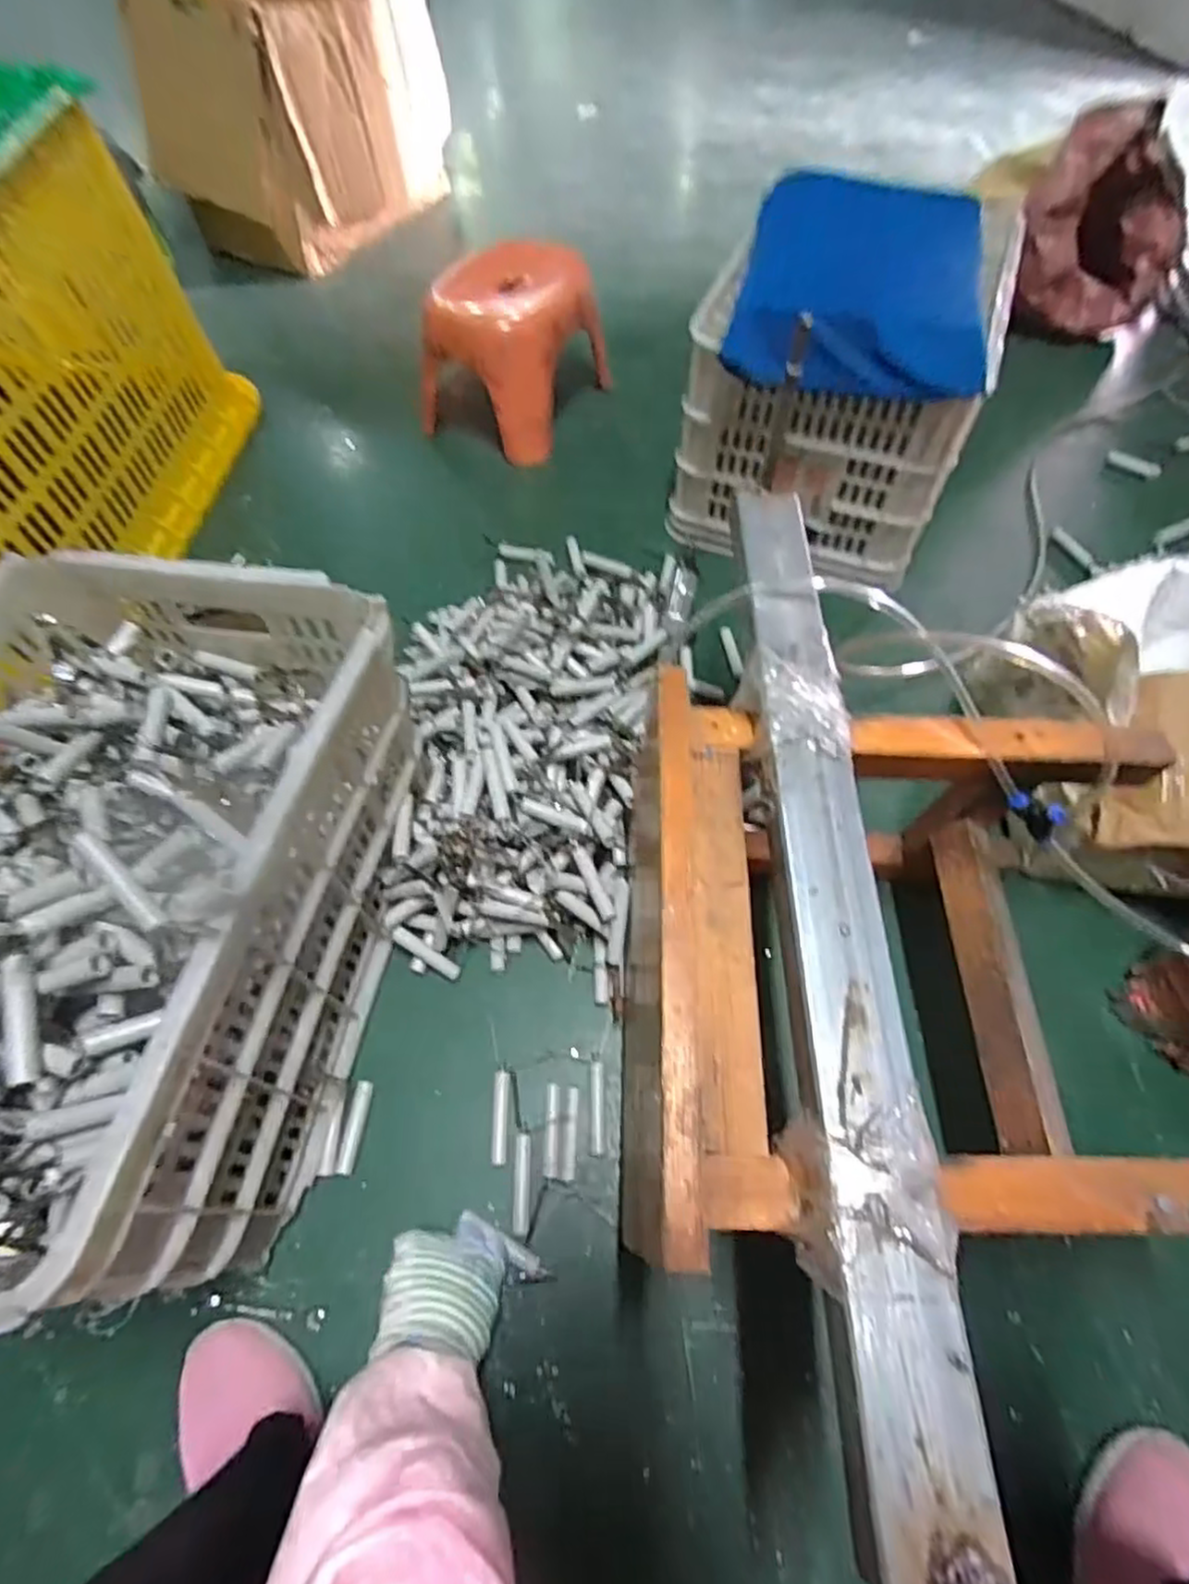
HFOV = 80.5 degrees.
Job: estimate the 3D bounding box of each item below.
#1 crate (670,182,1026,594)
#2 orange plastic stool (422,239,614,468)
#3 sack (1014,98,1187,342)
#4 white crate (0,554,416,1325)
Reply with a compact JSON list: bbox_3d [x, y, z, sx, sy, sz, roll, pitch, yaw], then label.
[{"bbox_3d":[0.335,-0.570,0.971,0.346,0.294,0.423,18,63,11],"label":"crate"},{"bbox_3d":[-0.118,-0.733,1.135,0.202,0.208,0.304,25,64,14],"label":"orange plastic stool"},{"bbox_3d":[0.916,-1.010,1.261,0.270,0.262,0.232,29,65,16],"label":"sack"},{"bbox_3d":[-0.391,0.080,0.601,0.350,0.296,0.517,9,61,6],"label":"white crate"}]

